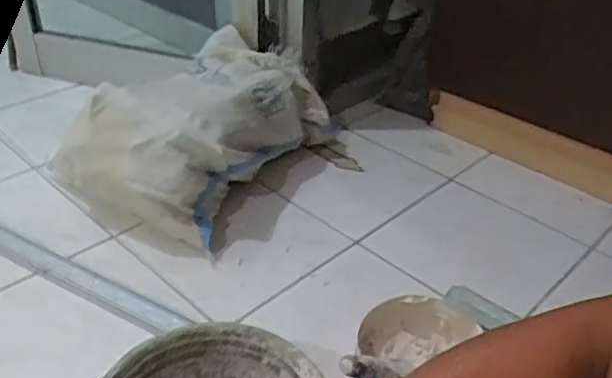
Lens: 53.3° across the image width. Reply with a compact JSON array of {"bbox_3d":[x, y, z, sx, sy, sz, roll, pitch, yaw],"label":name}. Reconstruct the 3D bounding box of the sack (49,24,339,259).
[{"bbox_3d":[-0.182,-0.114,1.146,0.298,0.226,0.445,23,40,29],"label":"sack"}]

